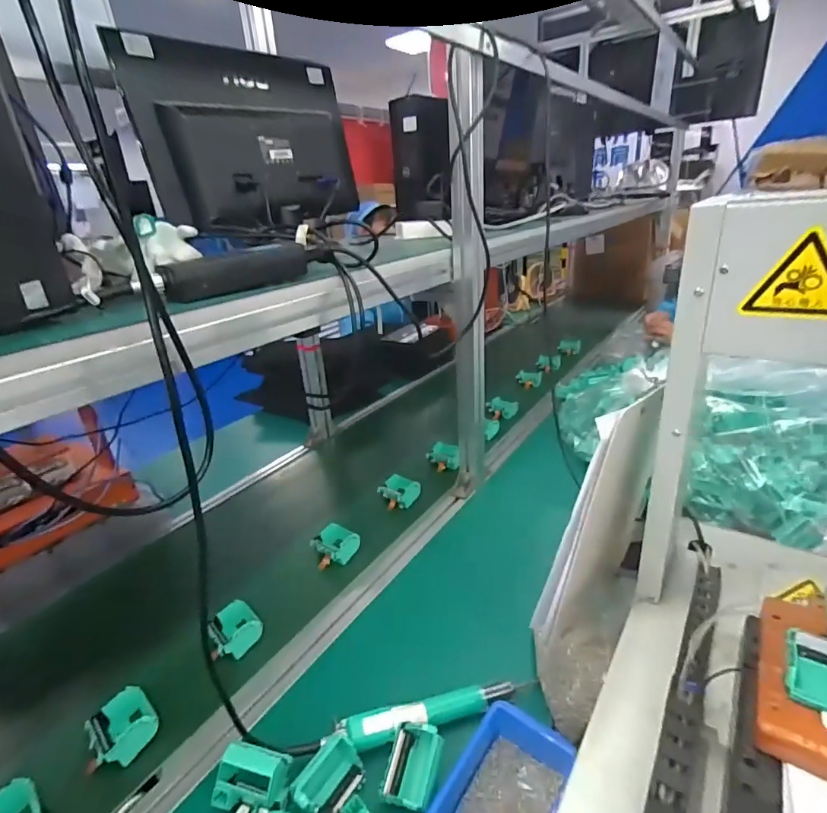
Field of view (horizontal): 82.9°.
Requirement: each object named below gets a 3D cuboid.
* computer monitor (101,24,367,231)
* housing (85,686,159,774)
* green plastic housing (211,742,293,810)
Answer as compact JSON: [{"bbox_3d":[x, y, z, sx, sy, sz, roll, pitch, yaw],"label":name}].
[{"bbox_3d":[-0.264,-0.469,0.820,0.051,0.277,0.416,2,26,39],"label":"computer monitor"},{"bbox_3d":[-0.347,0.383,0.554,0.077,0.039,0.082,-22,30,-34],"label":"housing"},{"bbox_3d":[-0.167,0.388,0.482,0.073,0.042,0.052,-2,24,7],"label":"green plastic housing"}]

